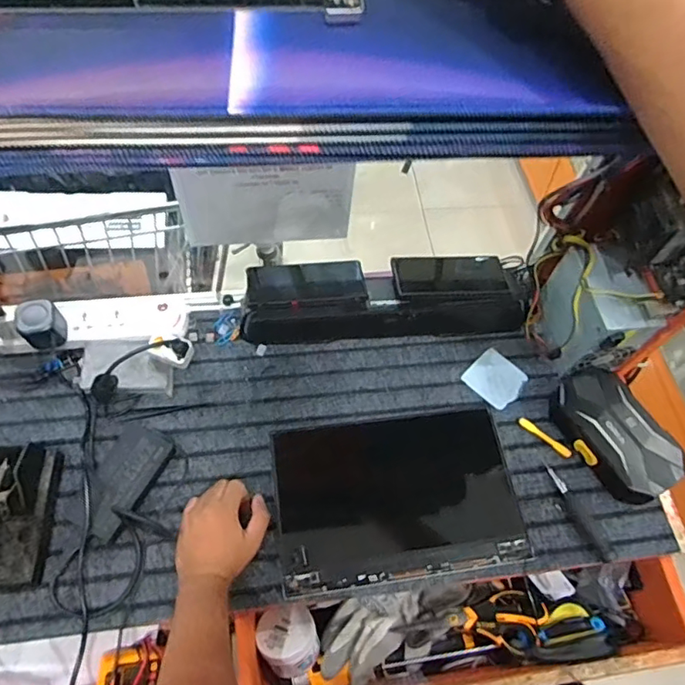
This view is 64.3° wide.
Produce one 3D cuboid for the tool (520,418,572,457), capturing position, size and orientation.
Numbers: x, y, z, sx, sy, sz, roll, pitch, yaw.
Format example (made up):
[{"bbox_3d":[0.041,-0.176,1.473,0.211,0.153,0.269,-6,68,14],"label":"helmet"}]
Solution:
[{"bbox_3d":[0.292,0.136,0.783,0.082,0.008,0.016,39,66,16],"label":"tool"}]

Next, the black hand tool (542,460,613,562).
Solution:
[{"bbox_3d":[0.315,0.225,0.732,0.021,0.012,0.136,-19,64,-14],"label":"black hand tool"}]

